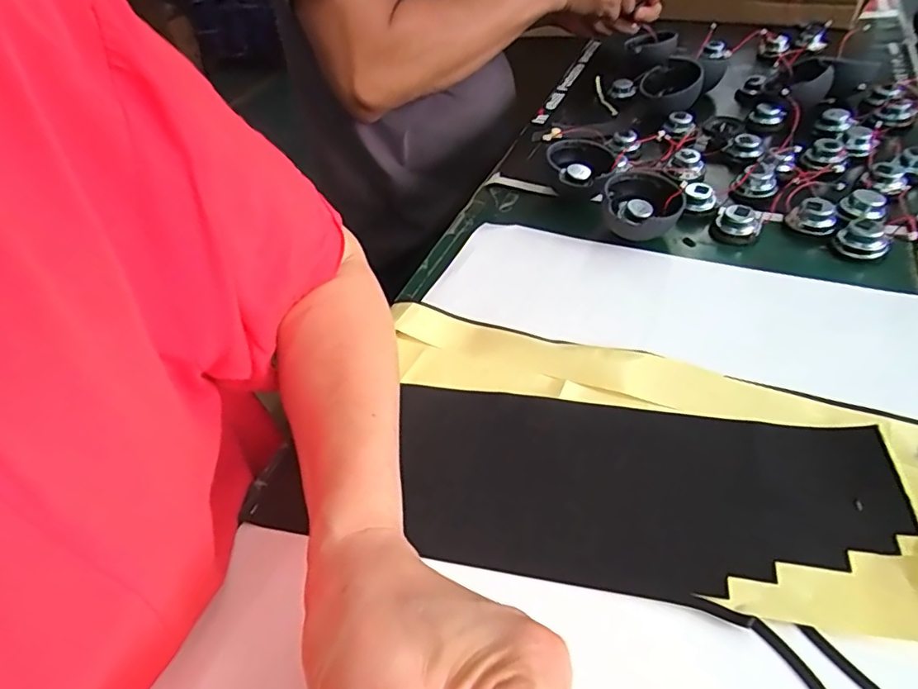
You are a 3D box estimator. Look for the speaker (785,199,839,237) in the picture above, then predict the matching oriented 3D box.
[{"bbox_3d":[0.273,-0.098,0.424,0.032,0.021,0.026,17,50,24],"label":"speaker"}]

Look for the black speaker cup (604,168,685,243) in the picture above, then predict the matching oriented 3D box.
[{"bbox_3d":[0.146,-0.107,0.436,0.059,0.037,0.060,12,48,20],"label":"black speaker cup"}]

